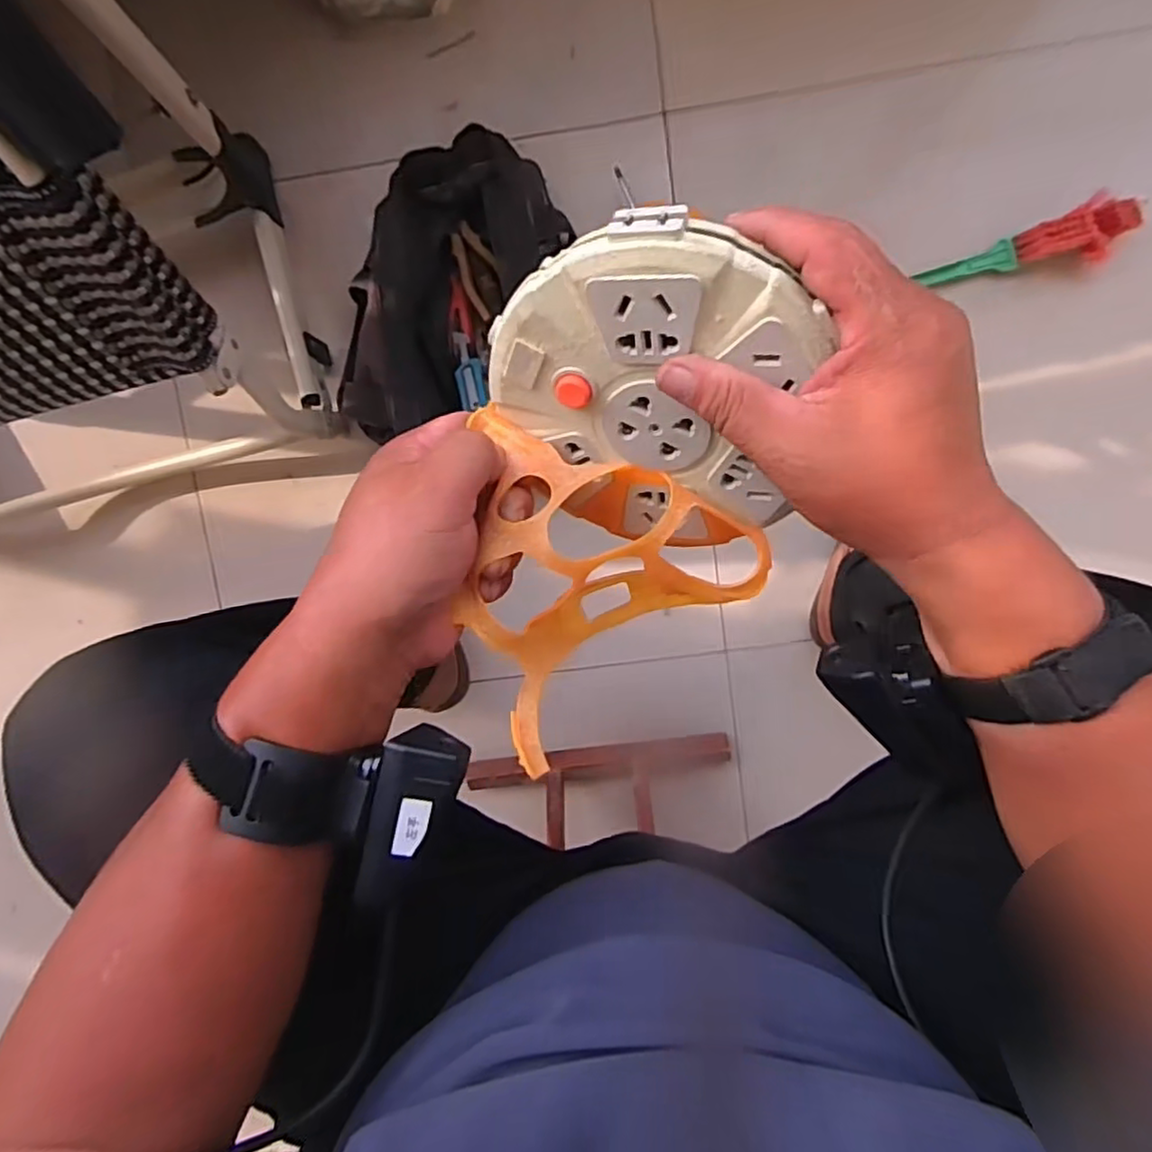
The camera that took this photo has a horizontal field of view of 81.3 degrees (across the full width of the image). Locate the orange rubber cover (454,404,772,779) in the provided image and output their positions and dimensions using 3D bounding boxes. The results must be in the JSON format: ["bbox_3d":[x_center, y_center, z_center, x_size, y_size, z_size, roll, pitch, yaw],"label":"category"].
[{"bbox_3d":[0.002,-0.019,0.324,0.141,0.096,0.142,-34,95,6],"label":"orange rubber cover"}]

